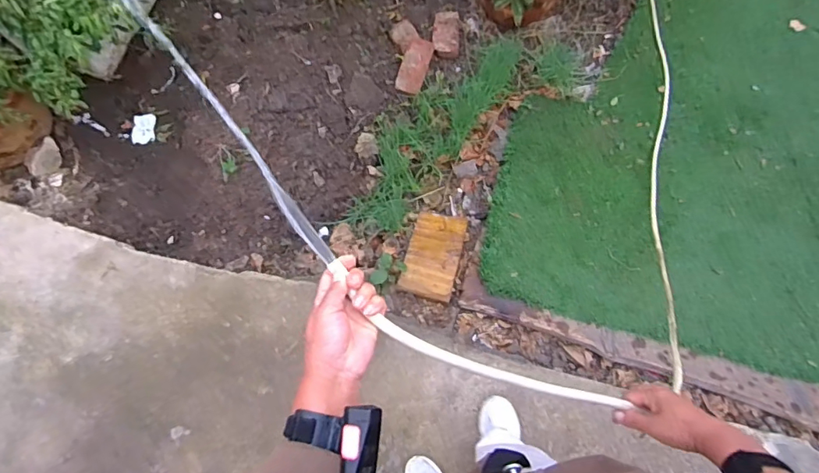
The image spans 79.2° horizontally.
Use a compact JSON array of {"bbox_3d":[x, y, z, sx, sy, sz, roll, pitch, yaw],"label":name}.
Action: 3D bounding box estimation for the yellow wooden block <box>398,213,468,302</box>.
[{"bbox_3d":[0.084,0.061,1.695,0.176,0.032,0.326,10,56,11],"label":"yellow wooden block"}]

